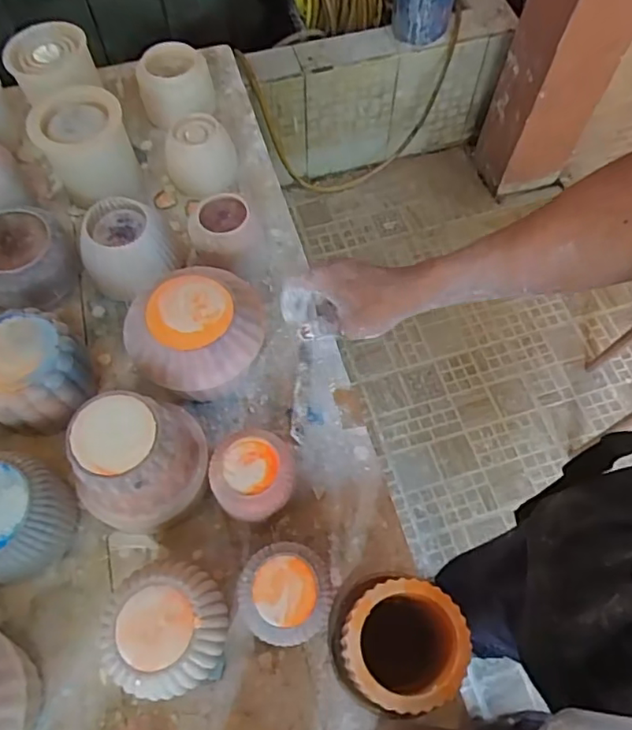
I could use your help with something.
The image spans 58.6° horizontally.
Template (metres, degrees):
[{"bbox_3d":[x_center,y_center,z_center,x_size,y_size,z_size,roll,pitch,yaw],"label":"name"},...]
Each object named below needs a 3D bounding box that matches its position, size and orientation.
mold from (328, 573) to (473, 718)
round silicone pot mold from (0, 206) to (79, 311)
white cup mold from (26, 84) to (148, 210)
[{"bbox_3d":[0.059,0.212,0.443,0.093,0.105,0.094,-5,64,-2],"label":"mold"},{"bbox_3d":[-0.318,-0.114,0.618,0.098,0.071,0.101,0,64,0],"label":"round silicone pot mold"},{"bbox_3d":[-0.267,-0.254,0.658,0.101,0.091,0.097,-17,66,-8],"label":"white cup mold"}]

